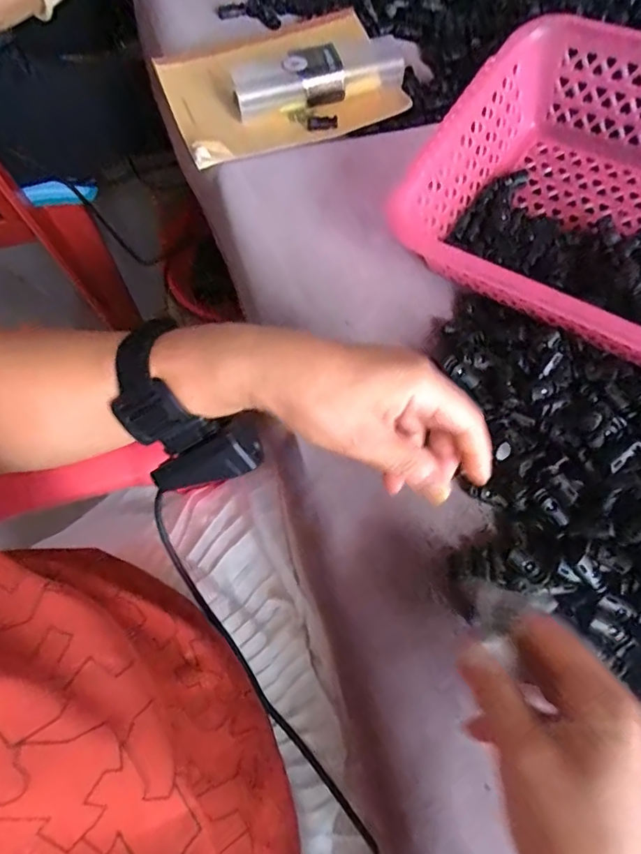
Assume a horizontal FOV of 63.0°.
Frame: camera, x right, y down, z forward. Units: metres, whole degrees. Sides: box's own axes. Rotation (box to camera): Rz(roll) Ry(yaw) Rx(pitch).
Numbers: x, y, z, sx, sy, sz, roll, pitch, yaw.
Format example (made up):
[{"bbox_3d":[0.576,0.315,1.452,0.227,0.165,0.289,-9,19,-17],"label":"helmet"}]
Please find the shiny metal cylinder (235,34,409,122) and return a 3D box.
[{"bbox_3d":[-0.003,-0.318,0.475,0.156,0.037,0.046,-16,73,-6],"label":"shiny metal cylinder"}]

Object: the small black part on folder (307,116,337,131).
[{"bbox_3d":[0.002,-0.276,0.475,0.027,0.006,0.009,2,70,-2],"label":"small black part on folder"}]

